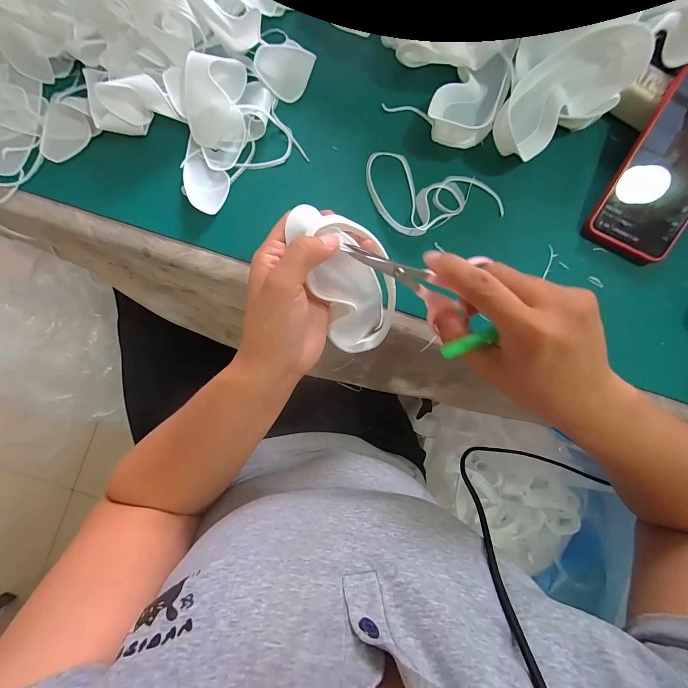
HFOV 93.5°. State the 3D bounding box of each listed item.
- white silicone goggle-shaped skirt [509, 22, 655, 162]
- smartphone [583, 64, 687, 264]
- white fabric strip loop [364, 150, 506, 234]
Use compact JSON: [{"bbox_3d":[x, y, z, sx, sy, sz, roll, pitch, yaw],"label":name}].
[{"bbox_3d":[0.203,-0.231,0.296,0.116,0.047,0.062,-35,88,-3],"label":"white silicone goggle-shaped skirt"},{"bbox_3d":[0.298,-0.164,0.290,0.075,0.013,0.168,29,100,8],"label":"smartphone"},{"bbox_3d":[0.085,-0.138,0.315,0.137,0.013,0.074,18,86,0],"label":"white fabric strip loop"}]

